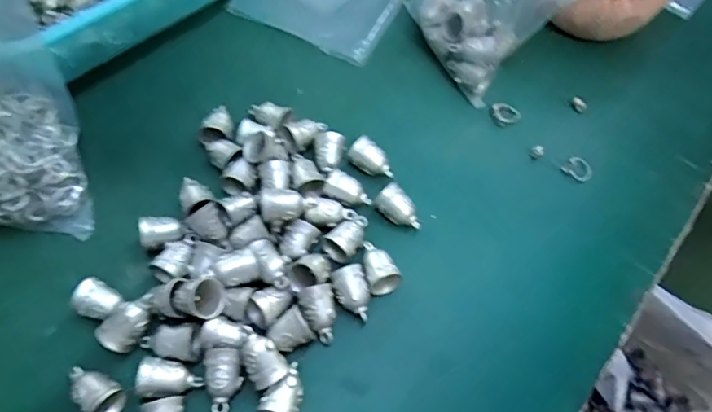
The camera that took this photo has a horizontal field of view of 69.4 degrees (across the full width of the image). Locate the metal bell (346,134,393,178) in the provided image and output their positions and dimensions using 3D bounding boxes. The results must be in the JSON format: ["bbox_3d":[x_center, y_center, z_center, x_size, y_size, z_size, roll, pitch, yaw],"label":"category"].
[{"bbox_3d":[0.012,-0.036,0.408,0.039,0.020,0.019,36,64,16],"label":"metal bell"}]

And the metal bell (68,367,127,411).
[{"bbox_3d":[-0.160,0.113,0.311,0.037,0.021,0.023,31,63,14],"label":"metal bell"}]

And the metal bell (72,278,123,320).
[{"bbox_3d":[-0.168,0.064,0.338,0.028,0.023,0.022,26,62,11],"label":"metal bell"}]

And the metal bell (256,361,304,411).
[{"bbox_3d":[-0.043,0.115,0.317,0.024,0.019,0.037,21,61,9],"label":"metal bell"}]

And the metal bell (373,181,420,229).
[{"bbox_3d":[0.033,0.002,0.387,0.022,0.017,0.037,-38,69,-22],"label":"metal bell"}]

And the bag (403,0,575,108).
[{"bbox_3d":[0.113,-0.188,0.449,0.093,0.108,0.131,-26,65,-17],"label":"bag"}]

